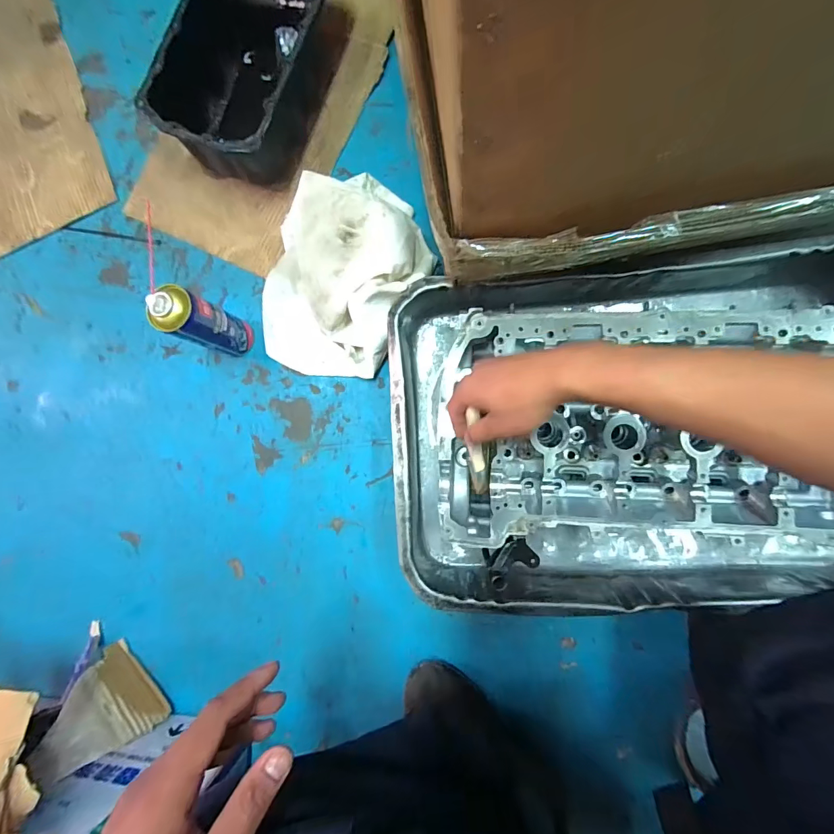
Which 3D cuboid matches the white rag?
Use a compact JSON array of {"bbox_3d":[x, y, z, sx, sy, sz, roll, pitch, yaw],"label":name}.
[{"bbox_3d":[-0.114,-0.219,0.607,0.229,0.106,0.317,30,90,6],"label":"white rag"}]

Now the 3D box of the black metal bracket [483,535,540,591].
[{"bbox_3d":[0.109,0.167,0.468,0.059,0.034,0.041,-24,84,4],"label":"black metal bracket"}]

